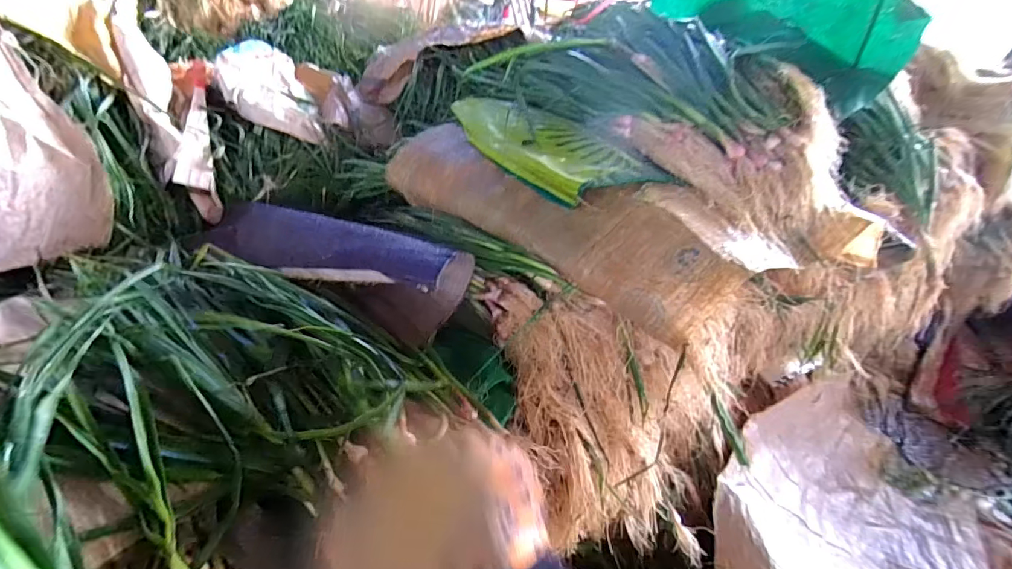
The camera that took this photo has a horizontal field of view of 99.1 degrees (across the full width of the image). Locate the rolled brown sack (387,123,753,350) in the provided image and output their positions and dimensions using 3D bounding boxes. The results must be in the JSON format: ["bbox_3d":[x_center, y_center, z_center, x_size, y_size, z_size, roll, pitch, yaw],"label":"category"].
[{"bbox_3d":[0.031,-0.111,0.592,0.116,0.105,0.567,-27,48,-37],"label":"rolled brown sack"}]

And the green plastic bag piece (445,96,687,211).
[{"bbox_3d":[0.037,-0.219,0.649,0.147,0.043,0.417,-19,44,-31],"label":"green plastic bag piece"}]

